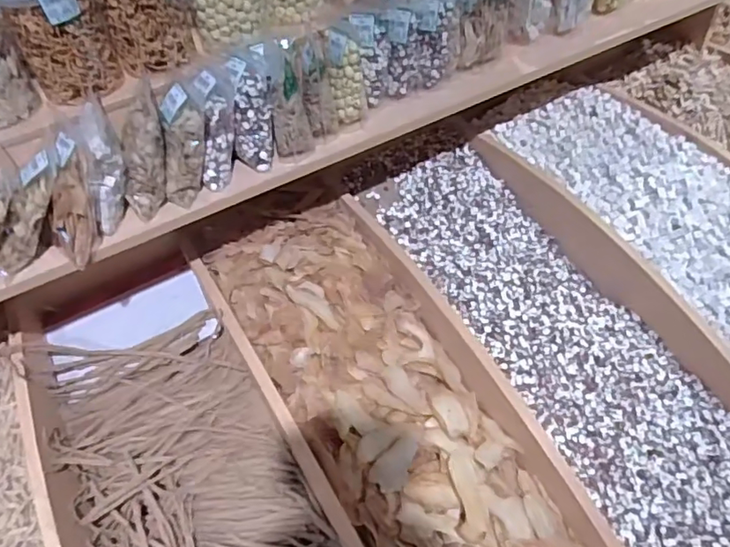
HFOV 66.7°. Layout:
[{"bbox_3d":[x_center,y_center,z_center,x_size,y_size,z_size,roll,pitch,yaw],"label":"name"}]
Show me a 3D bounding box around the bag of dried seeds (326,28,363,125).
[{"bbox_3d":[-0.023,-0.229,0.656,0.037,0.103,0.032,-10,46,-2],"label":"bag of dried seeds"}]

